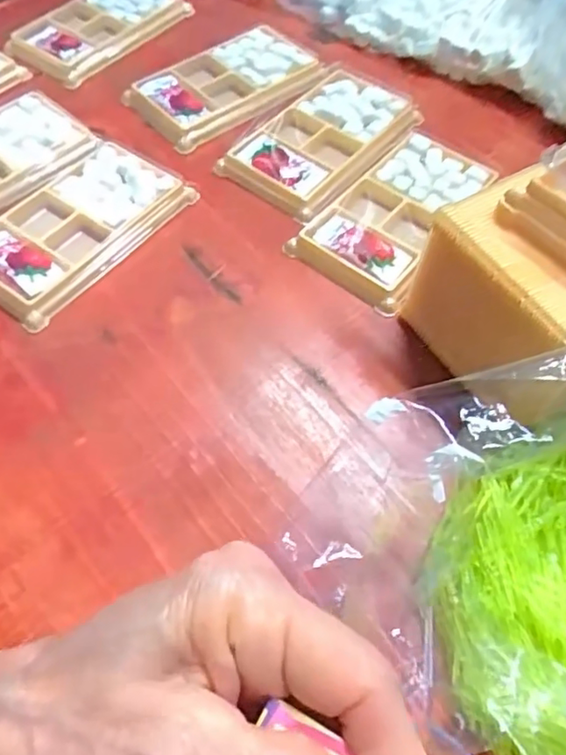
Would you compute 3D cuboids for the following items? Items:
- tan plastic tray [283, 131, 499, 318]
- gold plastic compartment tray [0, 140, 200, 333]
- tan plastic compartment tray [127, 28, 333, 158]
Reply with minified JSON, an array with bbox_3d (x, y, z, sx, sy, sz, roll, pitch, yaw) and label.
[{"bbox_3d":[0.075,-0.106,0.371,0.075,0.013,0.135,35,65,19],"label":"tan plastic tray"},{"bbox_3d":[-0.129,-0.095,0.363,0.082,0.014,0.135,34,65,18],"label":"gold plastic compartment tray"},{"bbox_3d":[-0.039,-0.220,0.436,0.137,0.008,0.089,-37,66,-20],"label":"tan plastic compartment tray"}]

